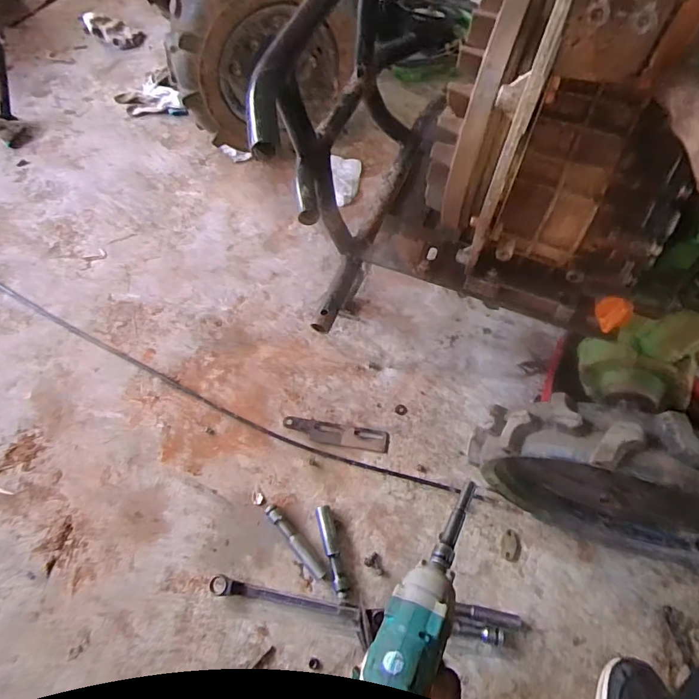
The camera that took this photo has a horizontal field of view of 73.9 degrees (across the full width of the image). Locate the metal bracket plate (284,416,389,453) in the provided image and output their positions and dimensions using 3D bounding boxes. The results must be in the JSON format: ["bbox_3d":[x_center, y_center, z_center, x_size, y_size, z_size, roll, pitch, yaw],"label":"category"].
[{"bbox_3d":[-0.022,0.139,0.763,0.172,0.004,0.036,9,71,2],"label":"metal bracket plate"}]

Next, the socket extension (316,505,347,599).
[{"bbox_3d":[-0.027,0.302,0.699,0.022,0.027,0.127,-13,72,-6],"label":"socket extension"}]

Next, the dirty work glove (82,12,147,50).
[{"bbox_3d":[-0.519,-0.689,1.009,0.129,0.028,0.060,17,71,5],"label":"dirty work glove"}]

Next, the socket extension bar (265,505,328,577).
[{"bbox_3d":[-0.083,0.291,0.705,0.021,0.018,0.128,-41,76,-14],"label":"socket extension bar"}]

